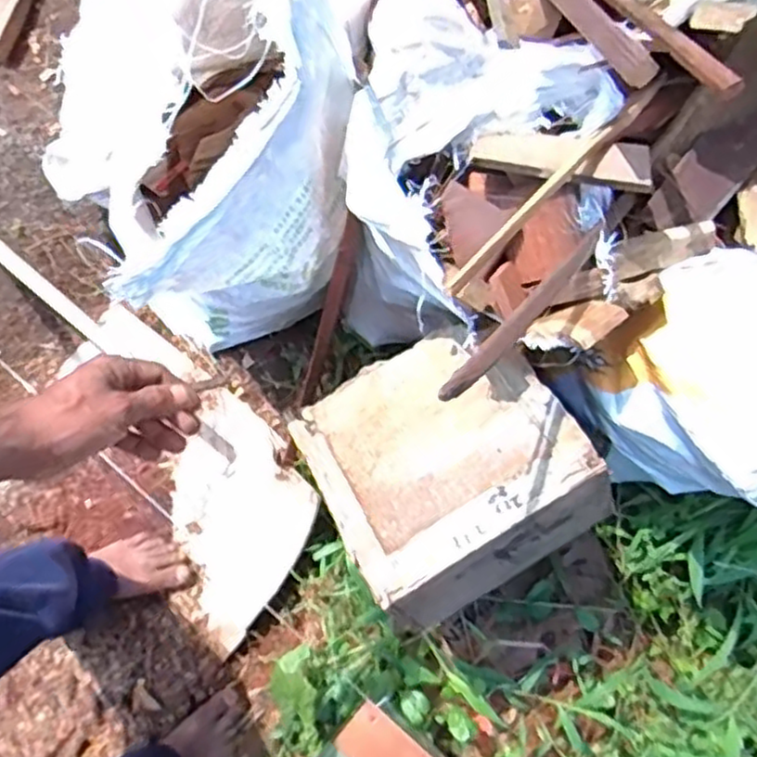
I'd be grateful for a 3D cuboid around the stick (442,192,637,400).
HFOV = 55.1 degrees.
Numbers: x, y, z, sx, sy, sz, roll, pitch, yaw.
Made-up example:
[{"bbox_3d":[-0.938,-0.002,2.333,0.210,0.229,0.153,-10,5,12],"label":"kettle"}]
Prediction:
[{"bbox_3d":[0.168,-0.093,0.672,0.018,0.021,0.453,42,44,6],"label":"stick"}]

